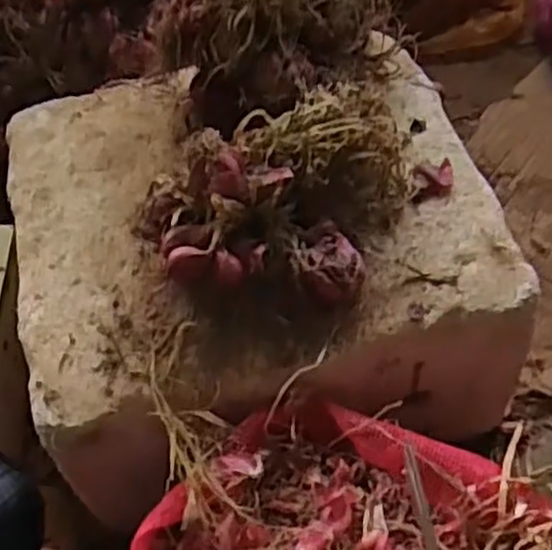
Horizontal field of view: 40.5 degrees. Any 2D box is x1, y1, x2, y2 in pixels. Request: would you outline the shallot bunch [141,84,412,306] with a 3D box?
[{"bbox_3d":[0.005,-0.081,0.646,0.210,0.102,0.203,4,55,7],"label":"shallot bunch"}]

